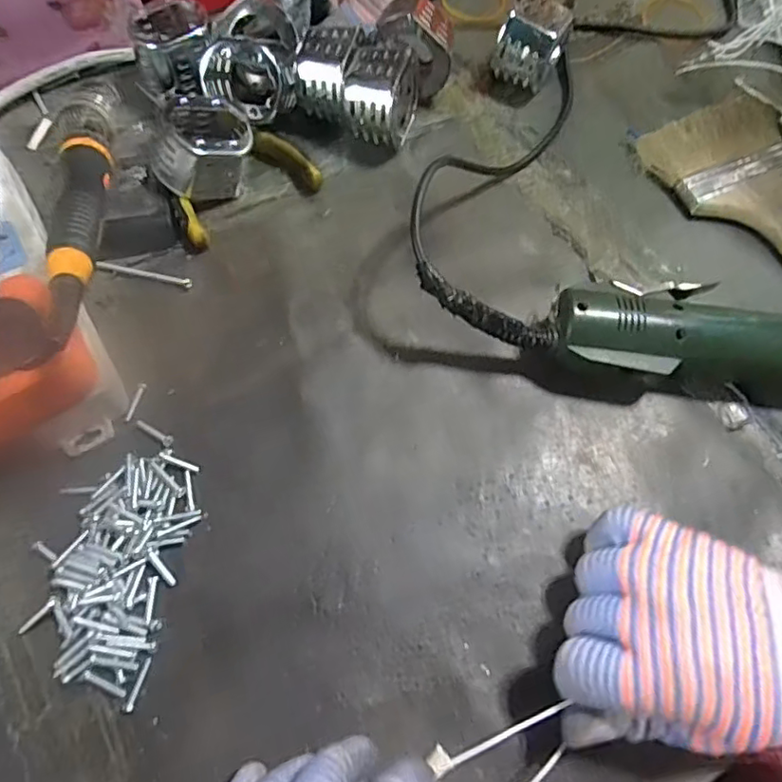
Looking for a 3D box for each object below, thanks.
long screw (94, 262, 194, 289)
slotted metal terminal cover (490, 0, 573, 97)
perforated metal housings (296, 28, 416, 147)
[{"bbox_3d":[-0.150,-0.072,0.359,0.056,0.008,0.006,11,68,3],"label":"long screw"},{"bbox_3d":[0.097,-0.241,0.411,0.041,0.052,0.039,23,69,8],"label":"slotted metal terminal cover"},{"bbox_3d":[-0.023,-0.204,0.393,0.078,0.049,0.064,18,69,6],"label":"perforated metal housings"}]

